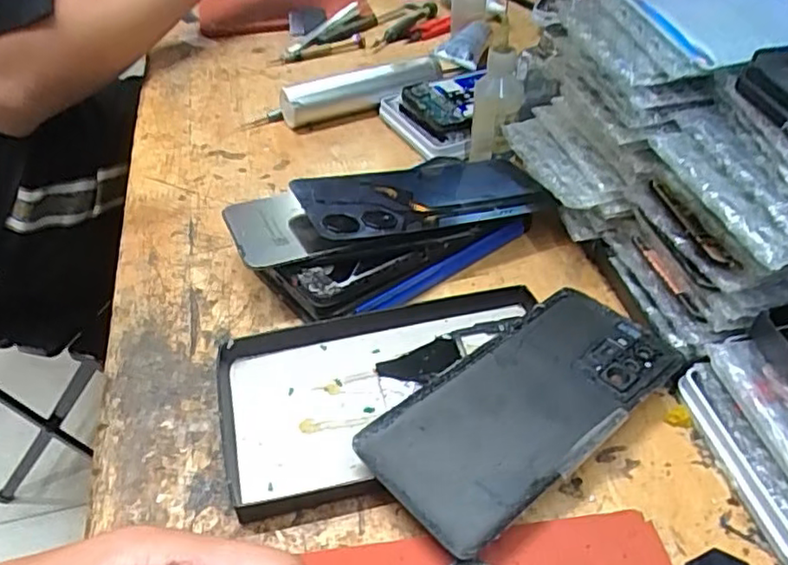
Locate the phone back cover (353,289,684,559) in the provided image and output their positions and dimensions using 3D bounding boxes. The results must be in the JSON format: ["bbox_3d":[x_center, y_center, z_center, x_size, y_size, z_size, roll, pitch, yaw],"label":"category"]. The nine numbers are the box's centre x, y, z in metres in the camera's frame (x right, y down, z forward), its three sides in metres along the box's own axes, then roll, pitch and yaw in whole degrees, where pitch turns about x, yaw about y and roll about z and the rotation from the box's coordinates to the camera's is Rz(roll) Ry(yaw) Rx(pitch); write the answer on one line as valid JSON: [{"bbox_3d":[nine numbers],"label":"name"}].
[{"bbox_3d":[0.062,0.056,0.296,0.154,0.012,0.074,-29,49,-27],"label":"phone back cover"}]

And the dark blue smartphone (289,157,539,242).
[{"bbox_3d":[0.017,-0.059,0.407,0.154,0.012,0.087,-12,43,-24],"label":"dark blue smartphone"}]

